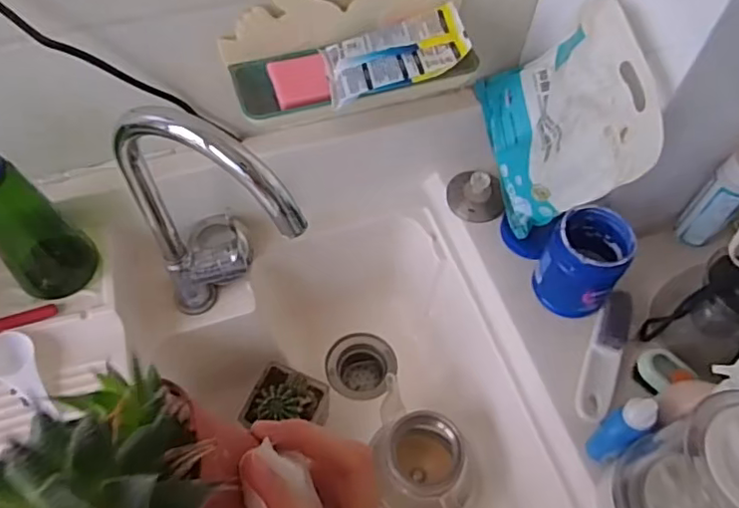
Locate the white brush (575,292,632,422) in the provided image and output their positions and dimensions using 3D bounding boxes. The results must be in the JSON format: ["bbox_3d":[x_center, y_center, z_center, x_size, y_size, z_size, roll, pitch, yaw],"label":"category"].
[{"bbox_3d":[0.276,0.118,0.690,0.040,0.031,0.160,21,60,11],"label":"white brush"}]

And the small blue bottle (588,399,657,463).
[{"bbox_3d":[0.253,0.177,0.598,0.038,0.101,0.030,-30,63,-18],"label":"small blue bottle"}]

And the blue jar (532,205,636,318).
[{"bbox_3d":[0.252,0.009,0.699,0.086,0.105,0.093,1,58,-1],"label":"blue jar"}]

